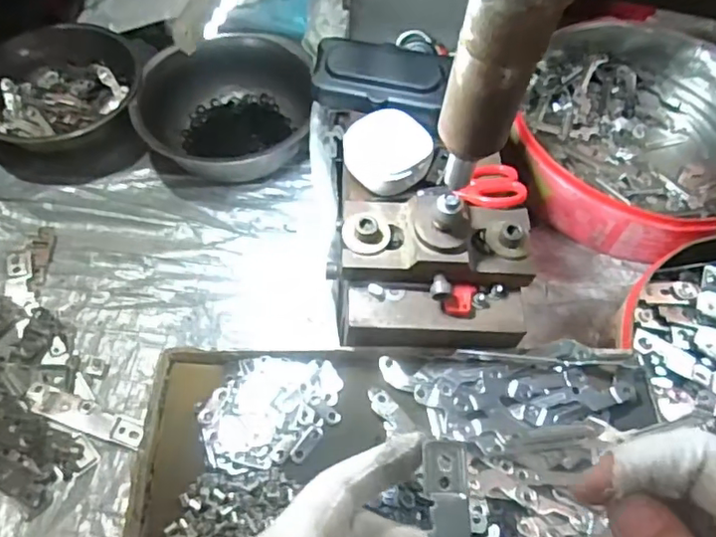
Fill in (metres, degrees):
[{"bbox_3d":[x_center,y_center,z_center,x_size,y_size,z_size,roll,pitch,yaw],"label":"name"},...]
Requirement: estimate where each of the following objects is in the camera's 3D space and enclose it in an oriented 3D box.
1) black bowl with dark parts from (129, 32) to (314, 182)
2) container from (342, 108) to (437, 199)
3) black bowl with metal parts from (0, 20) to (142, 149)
[{"bbox_3d":[-0.118,-0.150,0.542,0.146,0.062,0.137,2,60,-3],"label":"black bowl with dark parts"},{"bbox_3d":[0.019,-0.079,0.406,0.048,0.030,0.054,-37,69,-22],"label":"container"},{"bbox_3d":[-0.274,-0.164,0.549,0.143,0.052,0.143,2,60,-3],"label":"black bowl with metal parts"}]

